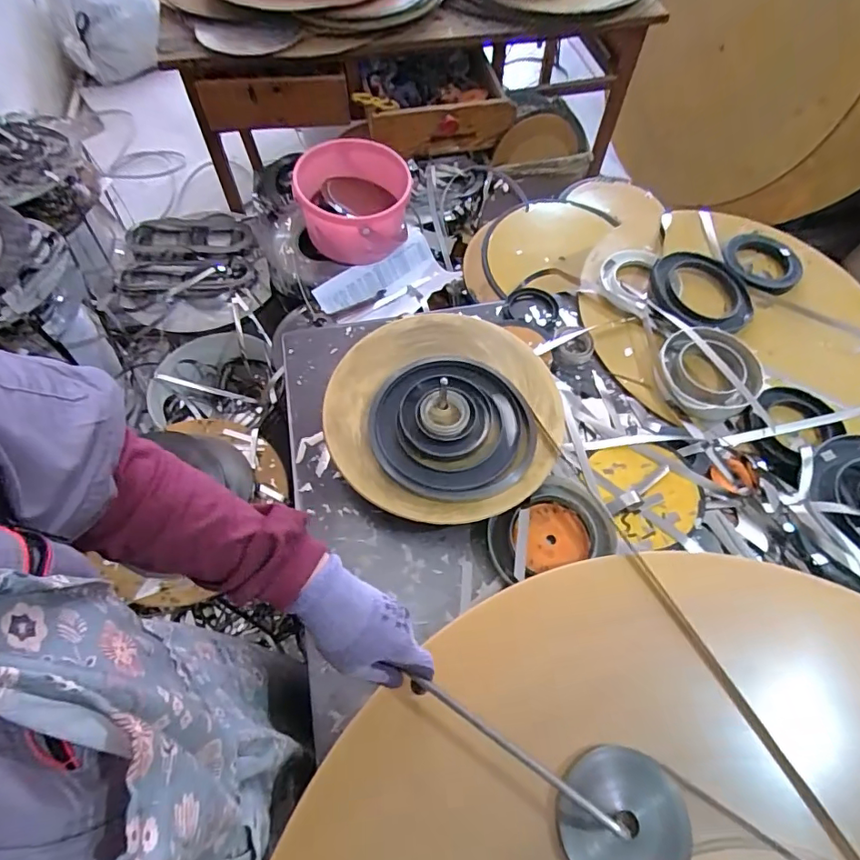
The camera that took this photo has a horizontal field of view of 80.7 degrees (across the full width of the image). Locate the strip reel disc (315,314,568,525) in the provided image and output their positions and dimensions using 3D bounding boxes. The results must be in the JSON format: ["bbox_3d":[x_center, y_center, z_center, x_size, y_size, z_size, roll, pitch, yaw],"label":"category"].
[{"bbox_3d":[0.018,-0.035,0.626,0.275,0.021,0.293,1,61,-1],"label":"strip reel disc"}]

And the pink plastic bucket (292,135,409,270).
[{"bbox_3d":[-0.149,-0.442,1.006,0.208,0.148,0.208,1,61,-1],"label":"pink plastic bucket"}]

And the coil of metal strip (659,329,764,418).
[{"bbox_3d":[0.387,-0.082,0.693,0.111,0.030,0.137,4,61,1],"label":"coil of metal strip"}]

